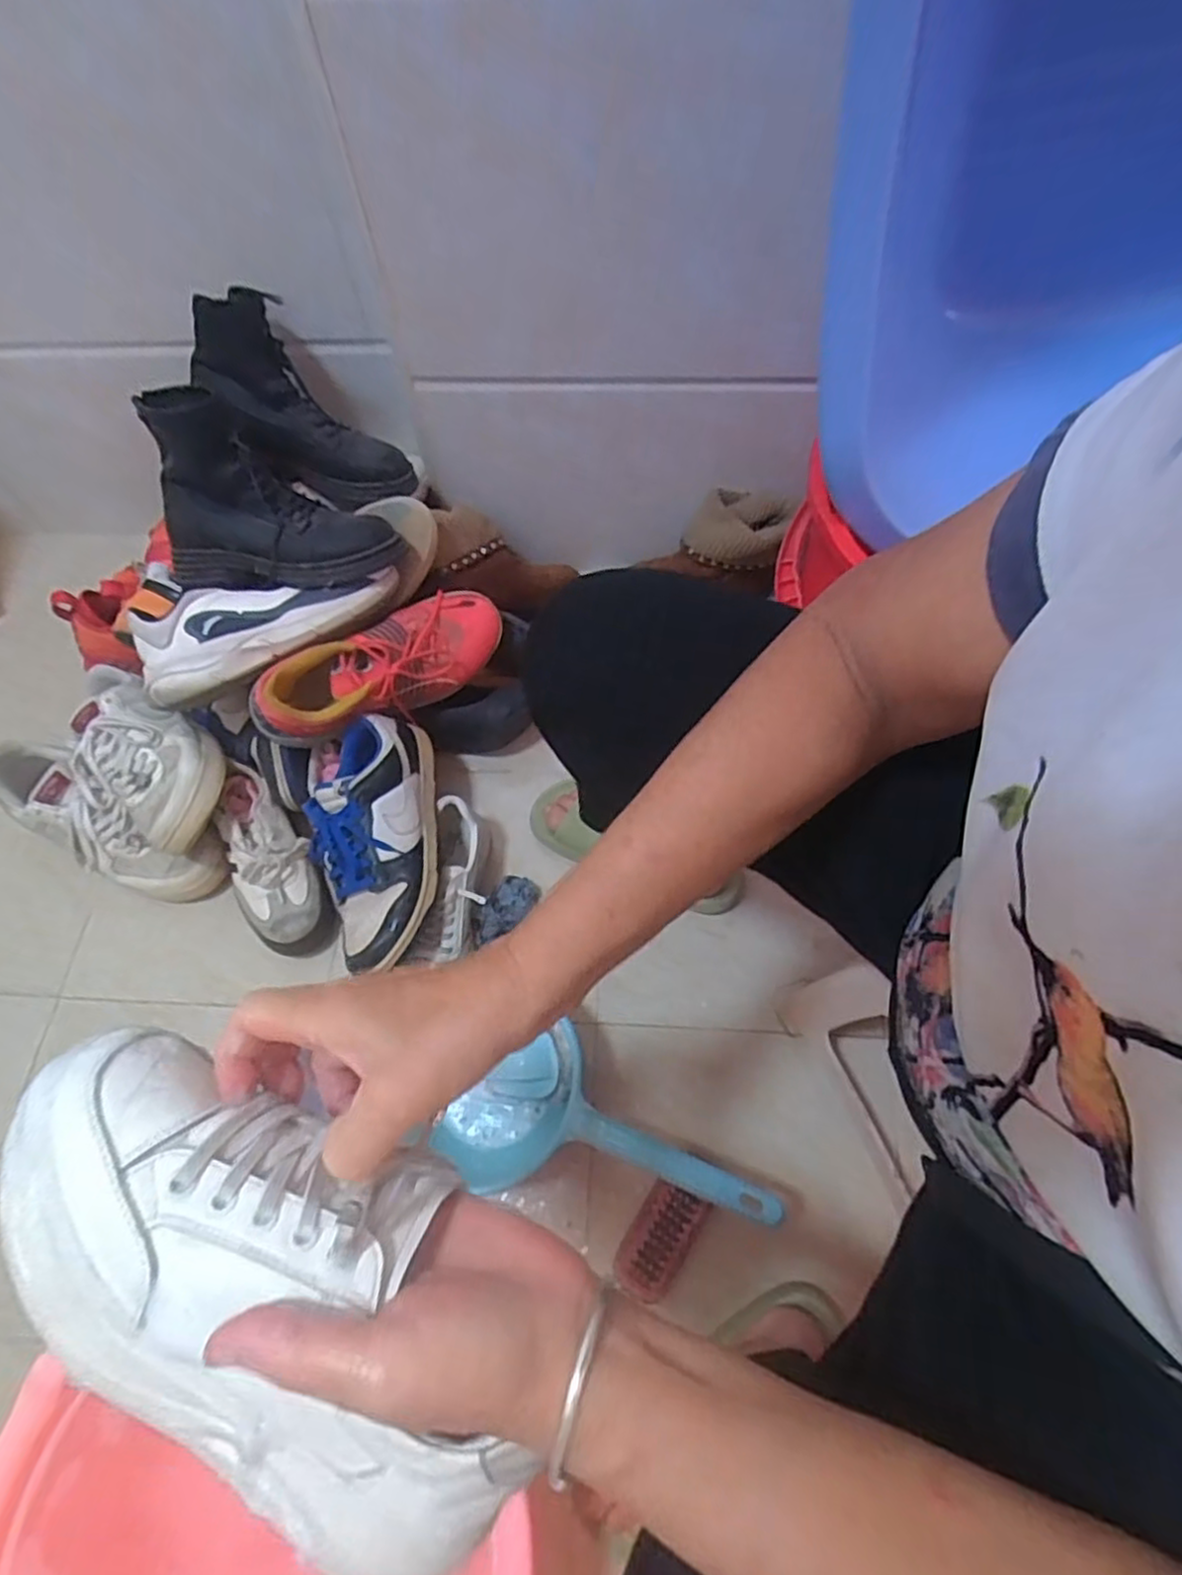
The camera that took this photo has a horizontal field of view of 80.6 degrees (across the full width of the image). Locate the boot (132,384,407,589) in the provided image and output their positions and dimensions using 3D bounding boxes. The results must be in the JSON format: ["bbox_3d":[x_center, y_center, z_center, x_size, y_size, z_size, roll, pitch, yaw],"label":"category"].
[{"bbox_3d":[-0.328,-0.291,0.704,0.230,0.144,0.126,7,64,6],"label":"boot"}]

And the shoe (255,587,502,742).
[{"bbox_3d":[-0.226,-0.139,0.761,0.283,0.100,0.086,-35,67,-14],"label":"shoe"}]

